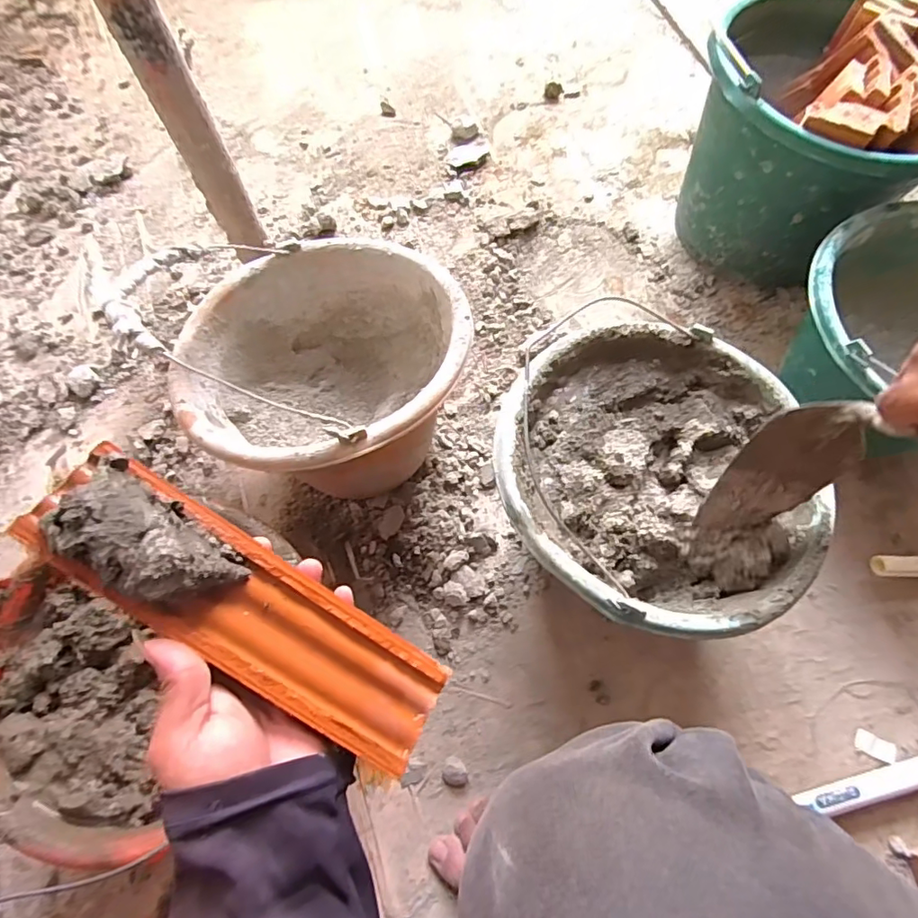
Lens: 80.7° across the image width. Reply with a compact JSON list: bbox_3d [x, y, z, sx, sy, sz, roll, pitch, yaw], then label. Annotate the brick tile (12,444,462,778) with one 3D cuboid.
[{"bbox_3d":[-0.111,0.083,0.289,0.229,0.011,0.061,36,59,-7],"label":"brick tile"}]

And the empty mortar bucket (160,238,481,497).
[{"bbox_3d":[-0.120,-0.071,0.536,0.241,0.205,0.229,1,68,-2],"label":"empty mortar bucket"}]

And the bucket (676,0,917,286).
[{"bbox_3d":[0.413,-0.379,0.666,0.268,0.241,0.277,1,68,-2],"label":"bucket"}]

